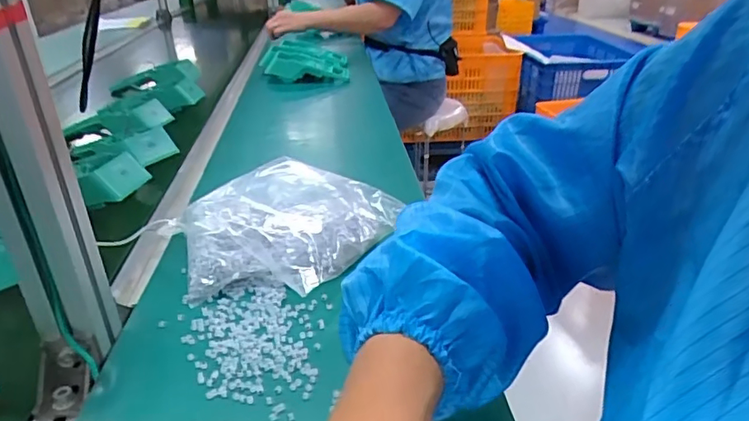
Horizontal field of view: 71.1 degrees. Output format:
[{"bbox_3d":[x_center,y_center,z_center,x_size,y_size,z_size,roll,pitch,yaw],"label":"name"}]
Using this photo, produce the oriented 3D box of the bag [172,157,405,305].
[{"bbox_3d":[-0.087,0.010,0.562,0.241,0.057,0.192,-18,33,-29],"label":"bag"}]

